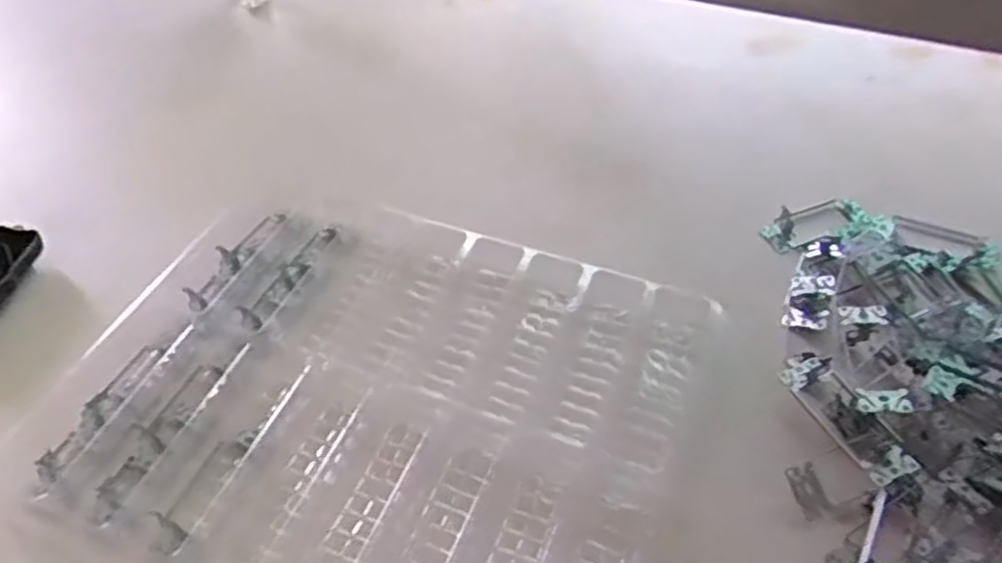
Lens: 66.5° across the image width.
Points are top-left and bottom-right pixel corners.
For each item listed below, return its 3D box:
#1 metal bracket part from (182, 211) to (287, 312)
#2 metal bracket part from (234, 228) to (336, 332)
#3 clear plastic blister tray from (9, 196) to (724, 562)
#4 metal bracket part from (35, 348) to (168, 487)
[{"bbox_3d":[-0.227,-0.022,0.655,0.021,0.019,0.122,17,50,15],"label":"metal bracket part"},{"bbox_3d":[-0.177,-0.006,0.642,0.026,0.014,0.121,20,51,18],"label":"metal bracket part"},{"bbox_3d":[-0.087,0.078,0.563,0.422,0.025,0.328,18,50,16],"label":"clear plastic blister tray"},{"bbox_3d":[-0.294,0.091,0.561,0.018,0.015,0.121,15,49,14],"label":"metal bracket part"}]

